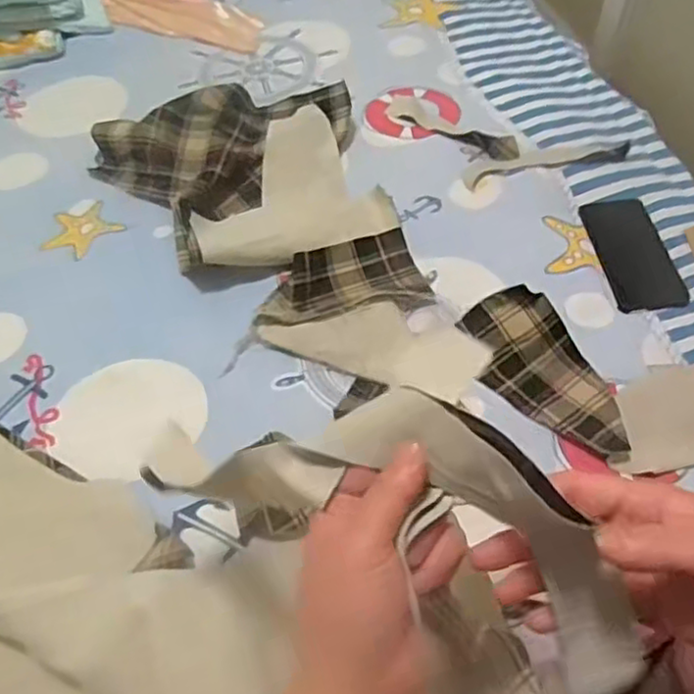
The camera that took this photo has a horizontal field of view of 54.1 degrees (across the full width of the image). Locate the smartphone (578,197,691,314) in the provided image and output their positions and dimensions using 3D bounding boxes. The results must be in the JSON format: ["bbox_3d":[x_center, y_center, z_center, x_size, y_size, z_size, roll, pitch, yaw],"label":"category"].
[{"bbox_3d":[0.343,-0.113,0.821,0.085,0.016,0.183,-1,54,0],"label":"smartphone"}]

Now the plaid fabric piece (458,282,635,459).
[{"bbox_3d":[0.204,0.025,0.682,0.110,0.062,0.195,-20,56,-13],"label":"plaid fabric piece"}]

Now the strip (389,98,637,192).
[{"bbox_3d":[0.207,-0.260,0.908,0.328,0.024,0.138,11,55,10],"label":"strip"}]

